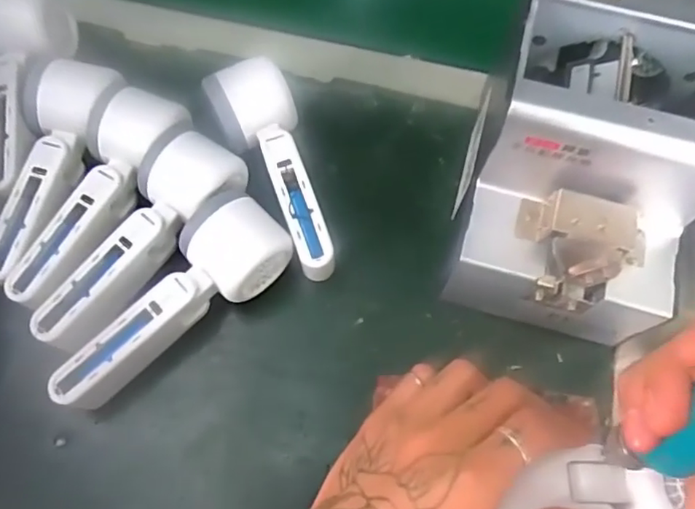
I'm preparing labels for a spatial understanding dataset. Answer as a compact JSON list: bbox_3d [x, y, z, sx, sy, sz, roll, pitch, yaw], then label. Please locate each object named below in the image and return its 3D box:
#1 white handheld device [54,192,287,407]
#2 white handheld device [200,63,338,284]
[{"bbox_3d":[-0.110,0.031,0.363,0.057,0.054,0.161,42,73,15],"label":"white handheld device"},{"bbox_3d":[-0.048,-0.056,0.397,0.055,0.061,0.149,-20,69,-9],"label":"white handheld device"}]

